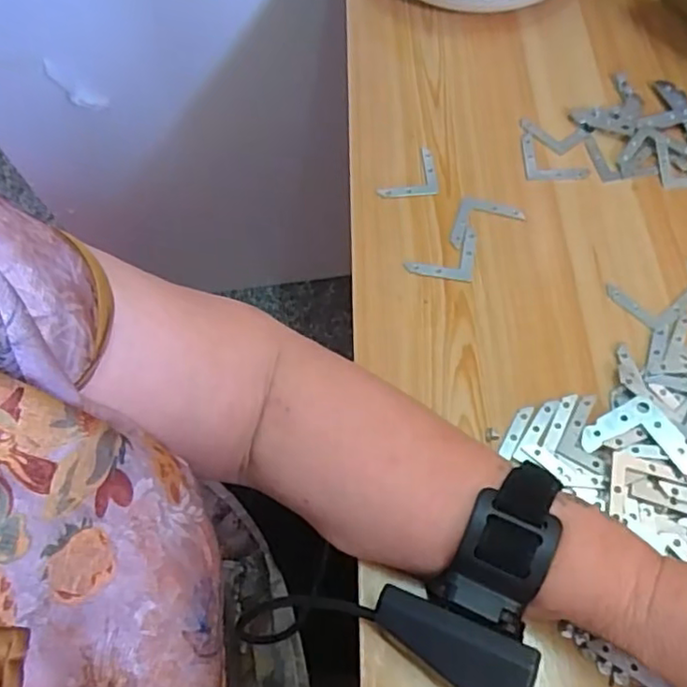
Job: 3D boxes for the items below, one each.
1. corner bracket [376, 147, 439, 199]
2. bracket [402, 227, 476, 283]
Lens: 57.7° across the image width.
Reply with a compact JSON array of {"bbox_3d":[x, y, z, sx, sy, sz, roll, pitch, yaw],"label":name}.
[{"bbox_3d":[0.050,-0.110,0.426,0.029,0.005,0.054,38,64,10],"label":"corner bracket"},{"bbox_3d":[0.063,-0.059,0.397,0.042,0.004,0.043,10,63,7],"label":"bracket"}]

